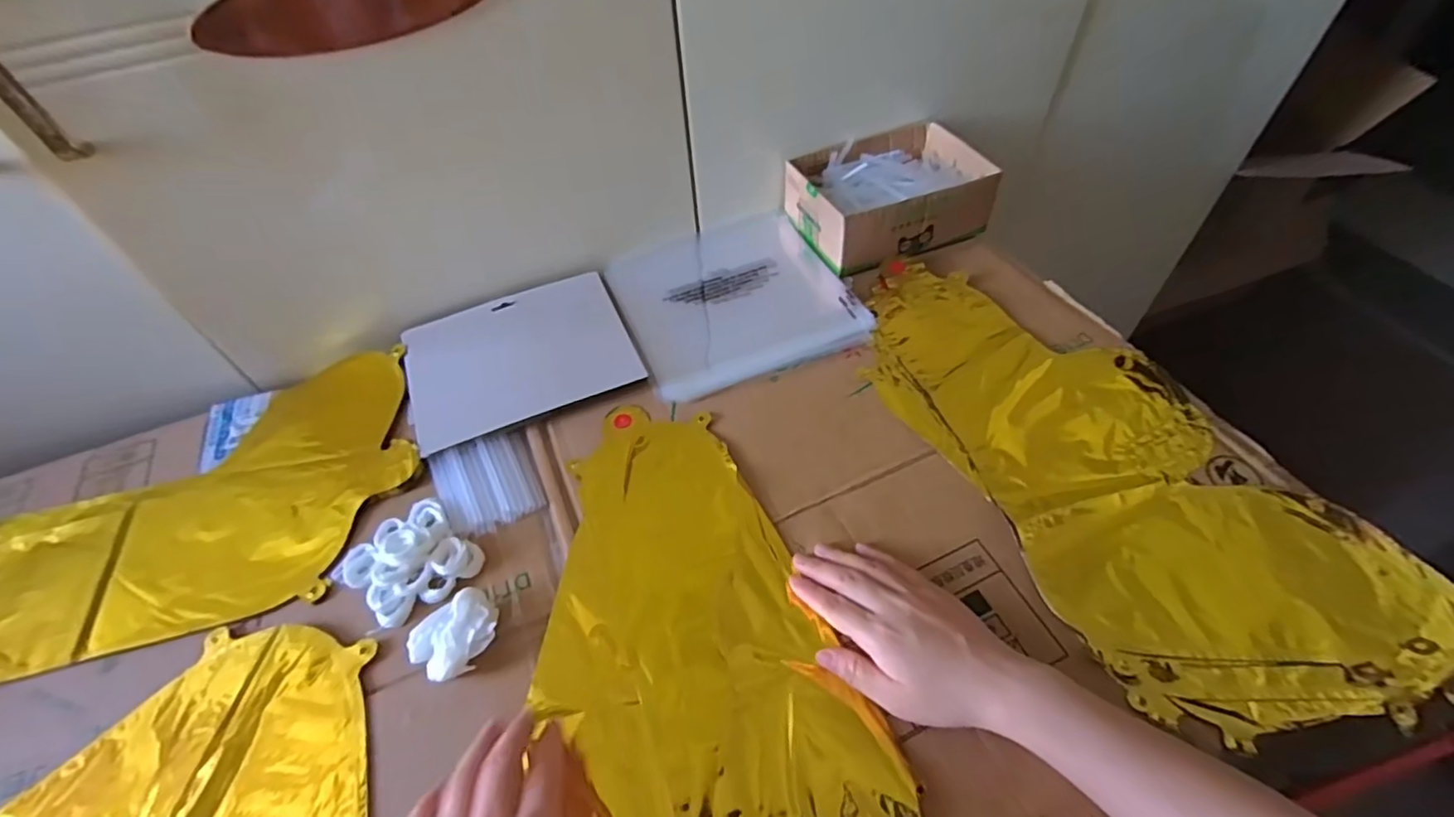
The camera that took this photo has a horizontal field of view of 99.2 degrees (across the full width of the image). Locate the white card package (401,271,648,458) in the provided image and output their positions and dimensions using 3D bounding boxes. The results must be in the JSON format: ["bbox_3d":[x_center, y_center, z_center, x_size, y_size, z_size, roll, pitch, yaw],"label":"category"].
[{"bbox_3d":[-0.190,-0.052,0.566,0.194,0.008,0.156,-21,55,-12],"label":"white card package"}]

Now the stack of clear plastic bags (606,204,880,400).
[{"bbox_3d":[0.003,-0.115,0.622,0.213,0.020,0.223,-18,50,-12],"label":"stack of clear plastic bags"}]

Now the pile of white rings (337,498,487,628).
[{"bbox_3d":[-0.229,0.106,0.440,0.081,0.022,0.076,35,62,25],"label":"pile of white rings"}]

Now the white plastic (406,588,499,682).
[{"bbox_3d":[-0.175,0.148,0.404,0.046,0.023,0.054,32,61,24],"label":"white plastic"}]

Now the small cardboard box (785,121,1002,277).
[{"bbox_3d":[0.171,-0.228,0.648,0.191,0.058,0.140,-20,55,-11],"label":"small cardboard box"}]

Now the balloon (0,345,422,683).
[{"bbox_3d":[-0.450,0.087,0.484,0.394,0.015,0.221,-18,55,-10],"label":"balloon"}]

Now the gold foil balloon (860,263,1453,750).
[{"bbox_3d":[0.279,0.029,0.479,0.222,0.009,0.449,-26,56,-15],"label":"gold foil balloon"}]

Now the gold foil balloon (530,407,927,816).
[{"bbox_3d":[-0.017,0.168,0.399,0.219,0.015,0.402,-11,54,-5],"label":"gold foil balloon"}]

